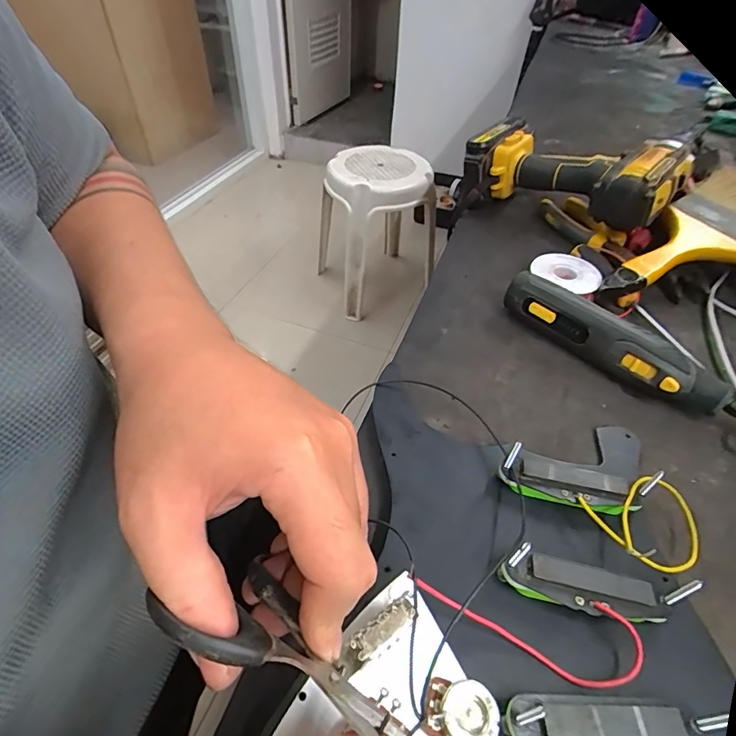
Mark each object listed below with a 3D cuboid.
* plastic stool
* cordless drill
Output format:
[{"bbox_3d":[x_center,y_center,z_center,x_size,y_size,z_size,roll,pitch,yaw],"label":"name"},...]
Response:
[{"bbox_3d":[0.037,-0.473,1.527,0.359,0.428,0.345,-12,47,-13],"label":"plastic stool"},{"bbox_3d":[0.220,-0.205,0.502,0.207,0.091,0.110,28,51,23],"label":"cordless drill"}]

